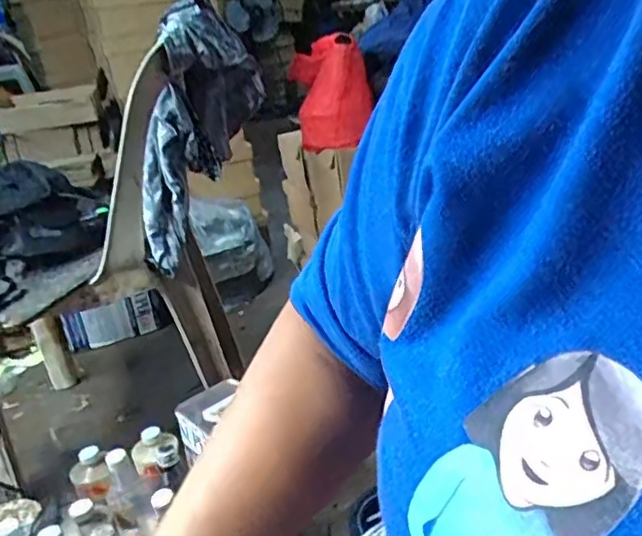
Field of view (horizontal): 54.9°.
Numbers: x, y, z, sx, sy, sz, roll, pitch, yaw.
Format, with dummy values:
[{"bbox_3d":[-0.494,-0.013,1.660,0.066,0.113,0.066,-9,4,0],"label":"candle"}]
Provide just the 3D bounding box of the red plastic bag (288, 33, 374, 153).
[{"bbox_3d":[0.018,-0.318,1.115,0.129,0.177,0.141,-8,23,-5],"label":"red plastic bag"}]

